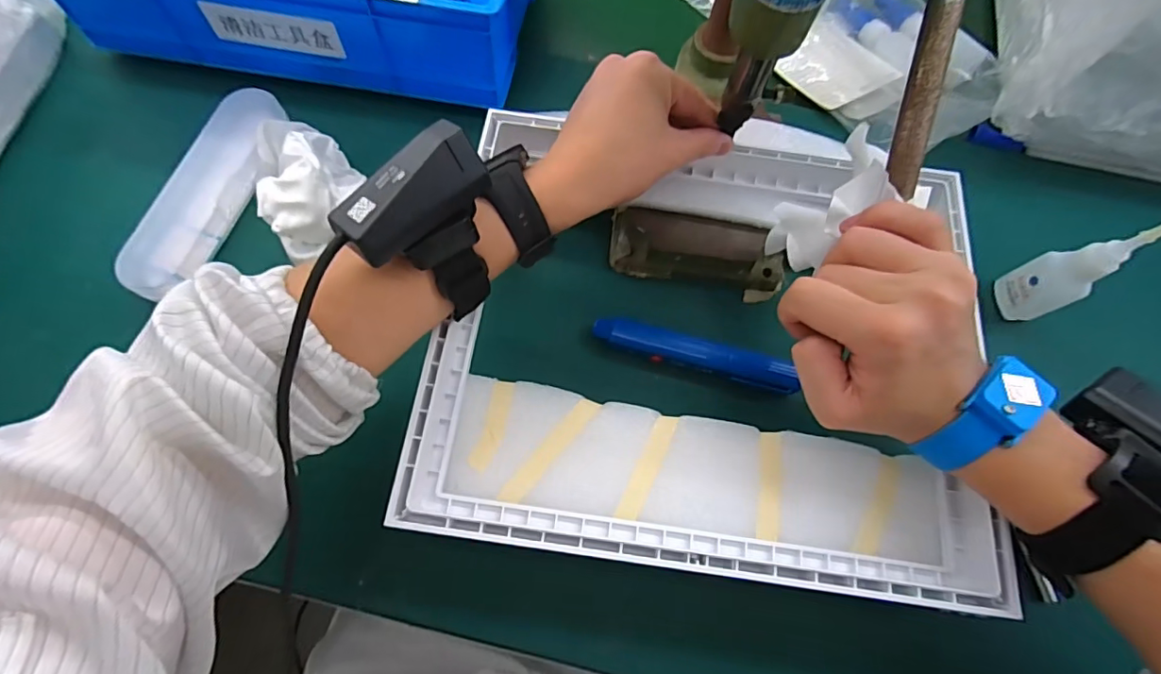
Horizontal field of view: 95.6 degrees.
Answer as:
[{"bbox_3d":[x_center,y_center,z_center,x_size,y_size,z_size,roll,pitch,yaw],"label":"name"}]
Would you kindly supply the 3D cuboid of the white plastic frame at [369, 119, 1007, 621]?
[{"bbox_3d":[0.077,-0.013,0.330,0.318,0.033,0.294,8,71,1],"label":"white plastic frame"}]

